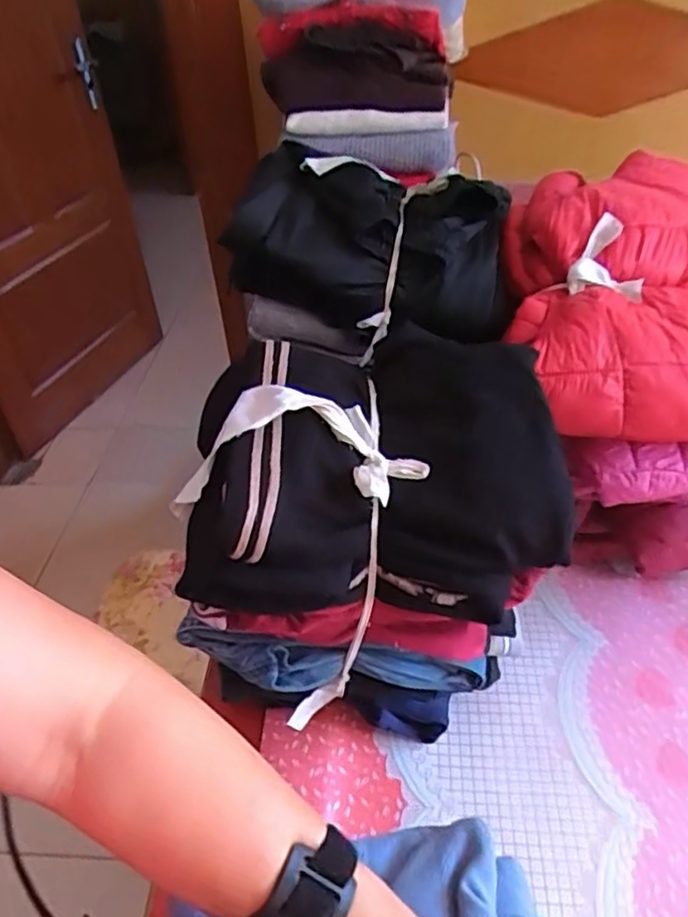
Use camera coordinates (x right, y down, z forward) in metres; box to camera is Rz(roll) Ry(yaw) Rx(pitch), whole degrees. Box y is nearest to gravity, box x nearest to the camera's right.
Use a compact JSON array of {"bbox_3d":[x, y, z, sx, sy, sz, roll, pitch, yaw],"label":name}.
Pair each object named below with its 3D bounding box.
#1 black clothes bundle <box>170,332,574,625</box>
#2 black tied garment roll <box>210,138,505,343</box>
[{"bbox_3d":[0.016,-0.003,0.498,0.264,0.108,0.231,-5,41,-2],"label":"black clothes bundle"},{"bbox_3d":[0.027,-0.218,0.660,0.282,0.128,0.167,8,42,13],"label":"black tied garment roll"}]

